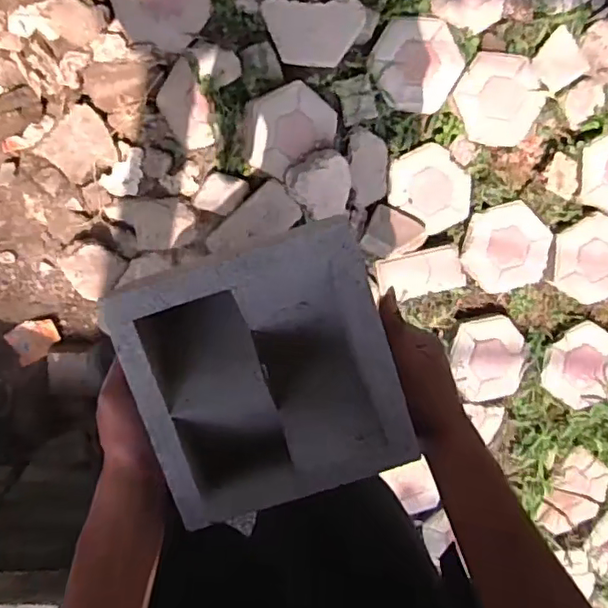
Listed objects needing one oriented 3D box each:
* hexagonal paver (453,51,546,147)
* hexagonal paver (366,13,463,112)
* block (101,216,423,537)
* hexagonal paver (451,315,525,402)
[{"bbox_3d":[0.456,-0.477,1.356,0.196,0.038,0.210,-15,98,-4],"label":"hexagonal paver"},{"bbox_3d":[0.254,-0.545,1.328,0.198,0.030,0.194,29,93,-8],"label":"hexagonal paver"},{"bbox_3d":[-0.032,0.056,0.483,0.192,0.087,0.202,-19,98,-3],"label":"block"},{"bbox_3d":[0.450,0.134,1.431,0.172,0.028,0.200,-11,98,-4],"label":"hexagonal paver"}]

